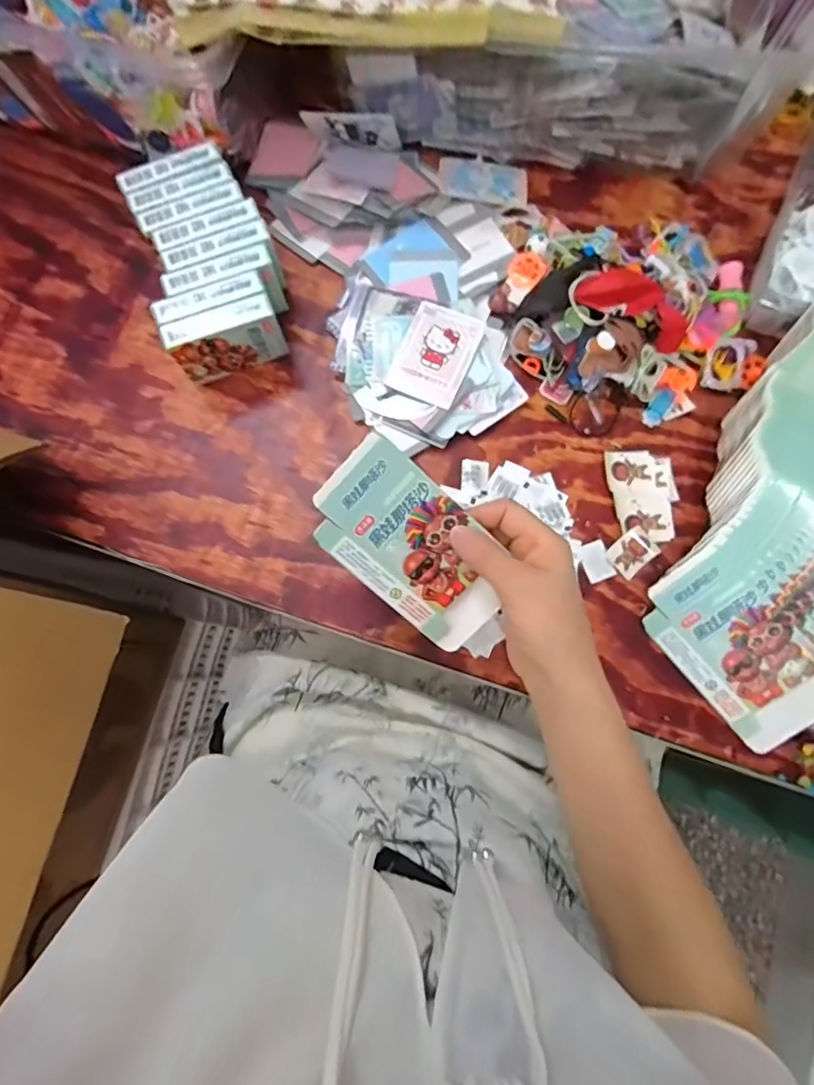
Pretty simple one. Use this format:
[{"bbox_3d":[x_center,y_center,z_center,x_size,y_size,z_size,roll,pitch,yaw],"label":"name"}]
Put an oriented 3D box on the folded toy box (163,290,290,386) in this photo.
[{"bbox_3d":[-0.154,-0.173,0.458,0.088,0.070,0.022,-21,78,-4],"label":"folded toy box"}]

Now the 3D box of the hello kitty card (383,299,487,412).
[{"bbox_3d":[0.026,-0.168,0.468,0.062,0.005,0.090,24,83,4],"label":"hello kitty card"}]

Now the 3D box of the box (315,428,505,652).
[{"bbox_3d":[0.006,0.005,0.356,0.145,0.004,0.082,42,104,-13],"label":"box"}]

